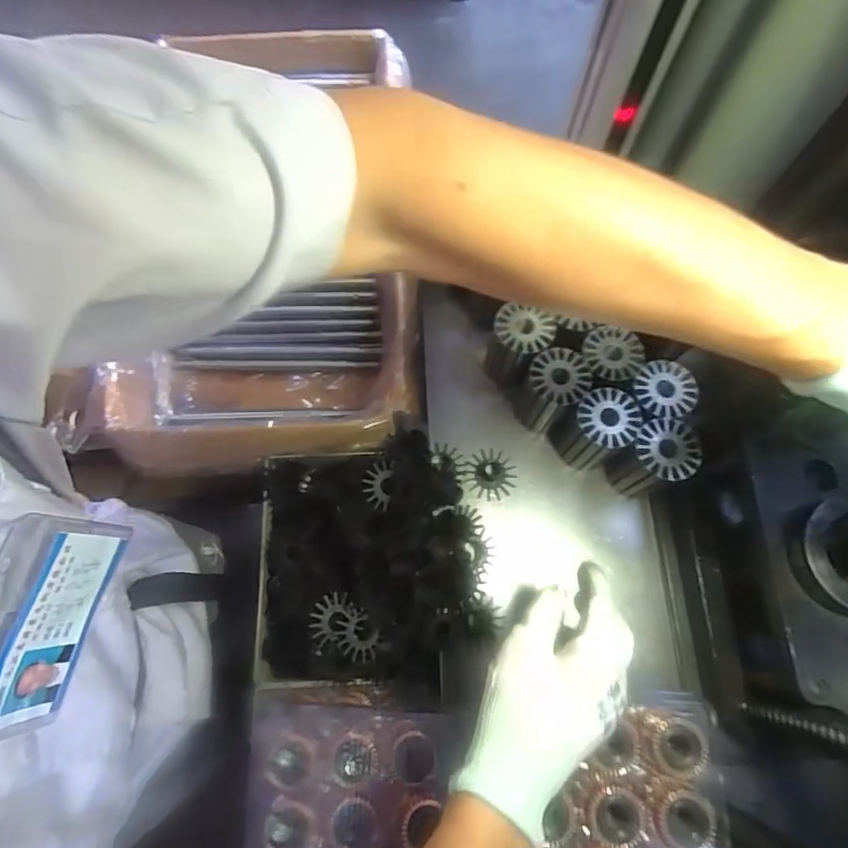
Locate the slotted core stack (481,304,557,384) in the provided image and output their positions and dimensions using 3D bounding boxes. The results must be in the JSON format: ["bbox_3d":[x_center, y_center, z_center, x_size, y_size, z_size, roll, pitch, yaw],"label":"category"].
[{"bbox_3d":[0.086,-0.072,0.531,0.055,0.082,0.051,26,72,8],"label":"slotted core stack"}]

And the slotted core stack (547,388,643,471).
[{"bbox_3d":[0.151,0.010,0.506,0.060,0.081,0.059,-18,72,-7],"label":"slotted core stack"}]

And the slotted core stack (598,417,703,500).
[{"bbox_3d":[0.195,0.035,0.497,0.058,0.083,0.053,-39,76,-13],"label":"slotted core stack"}]

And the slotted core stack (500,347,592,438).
[{"bbox_3d":[0.112,-0.029,0.519,0.057,0.084,0.059,-7,71,-3],"label":"slotted core stack"}]

